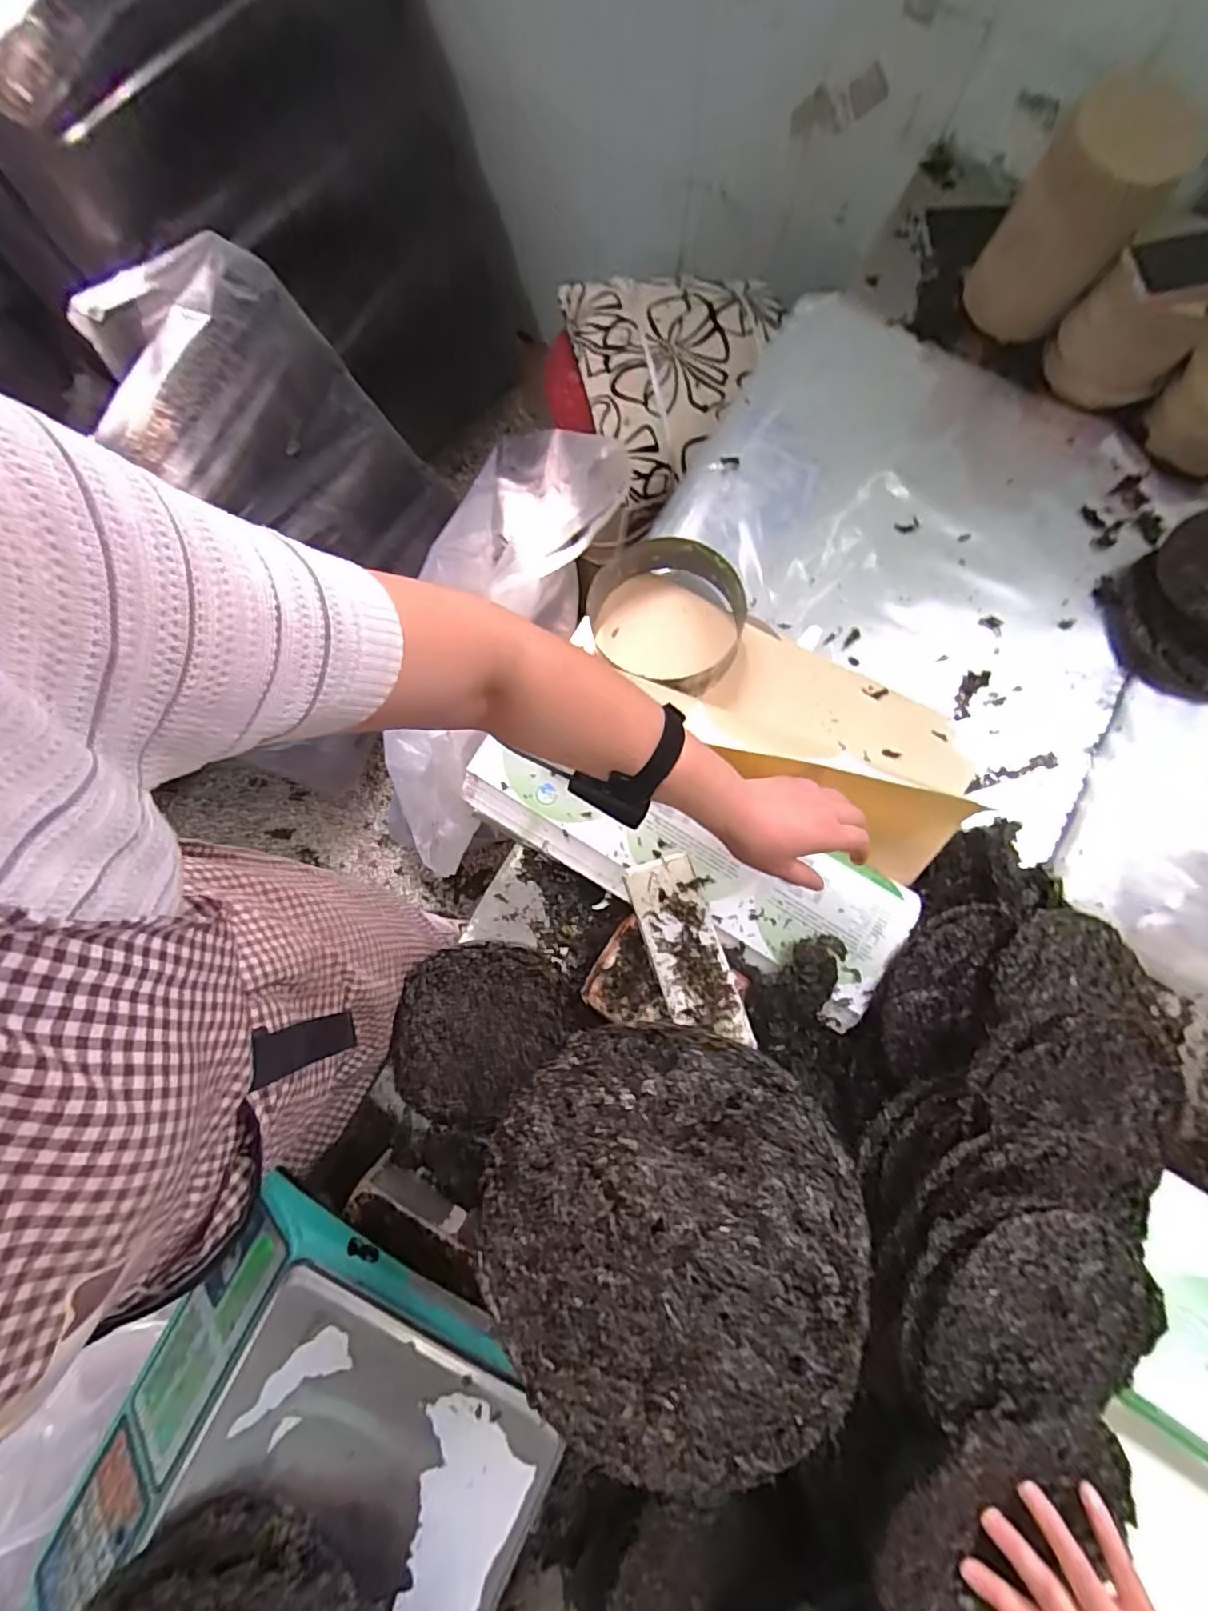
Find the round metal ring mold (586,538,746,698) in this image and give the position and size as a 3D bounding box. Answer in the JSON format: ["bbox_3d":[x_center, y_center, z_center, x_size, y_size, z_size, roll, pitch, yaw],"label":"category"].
[{"bbox_3d":[0.069,-0.218,0.707,0.181,0.085,0.201,-41,82,-8],"label":"round metal ring mold"}]

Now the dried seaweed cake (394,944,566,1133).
[{"bbox_3d":[-0.135,0.247,0.645,0.175,0.017,0.185,0,79,-1],"label":"dried seaweed cake"}]

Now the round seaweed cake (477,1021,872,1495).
[{"bbox_3d":[0.028,0.223,0.314,0.196,0.005,0.192,-7,65,16],"label":"round seaweed cake"}]

